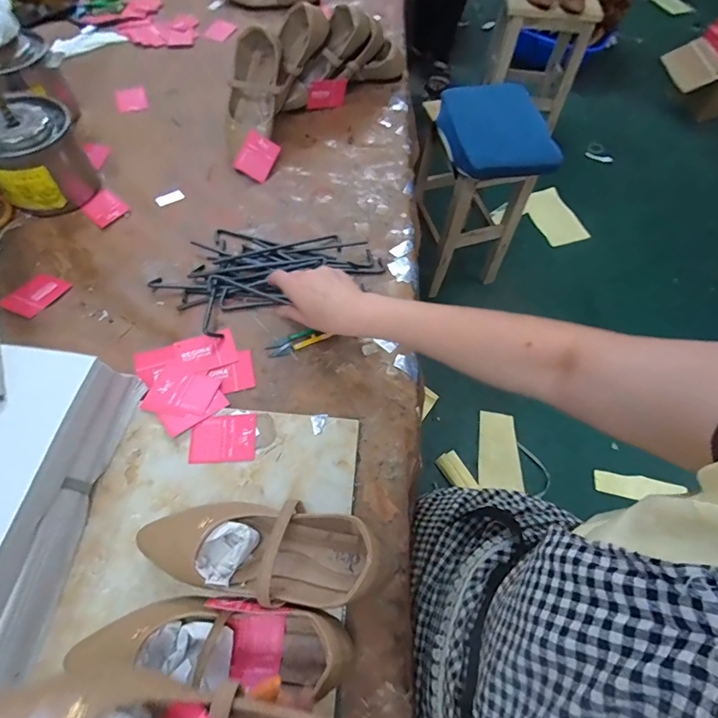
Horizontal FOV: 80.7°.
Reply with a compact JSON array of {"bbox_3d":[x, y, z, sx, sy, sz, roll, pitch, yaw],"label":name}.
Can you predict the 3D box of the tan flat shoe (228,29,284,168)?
[{"bbox_3d":[-0.184,-0.449,0.739,0.092,0.051,0.215,15,99,6],"label":"tan flat shoe"}]

